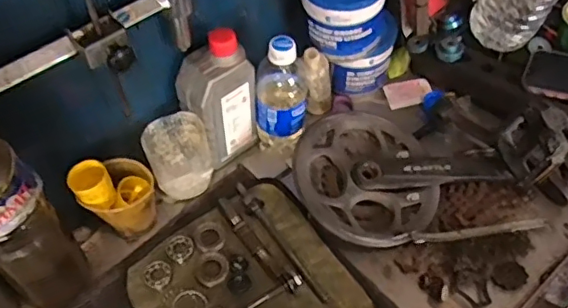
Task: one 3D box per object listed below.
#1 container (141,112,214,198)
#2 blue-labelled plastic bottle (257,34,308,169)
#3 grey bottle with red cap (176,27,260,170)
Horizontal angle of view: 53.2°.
[{"bbox_3d":[-0.123,0.008,0.679,0.071,0.093,0.065,-15,53,-9],"label":"container"},{"bbox_3d":[0.000,-0.073,0.700,0.060,0.165,0.068,19,56,16],"label":"blue-labelled plastic bottle"},{"bbox_3d":[-0.077,-0.063,0.677,0.055,0.173,0.076,37,62,26],"label":"grey bottle with red cap"}]

